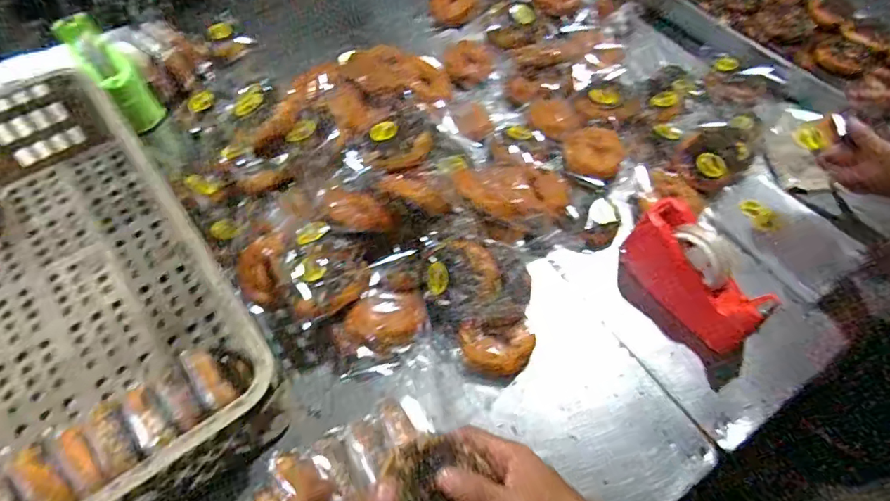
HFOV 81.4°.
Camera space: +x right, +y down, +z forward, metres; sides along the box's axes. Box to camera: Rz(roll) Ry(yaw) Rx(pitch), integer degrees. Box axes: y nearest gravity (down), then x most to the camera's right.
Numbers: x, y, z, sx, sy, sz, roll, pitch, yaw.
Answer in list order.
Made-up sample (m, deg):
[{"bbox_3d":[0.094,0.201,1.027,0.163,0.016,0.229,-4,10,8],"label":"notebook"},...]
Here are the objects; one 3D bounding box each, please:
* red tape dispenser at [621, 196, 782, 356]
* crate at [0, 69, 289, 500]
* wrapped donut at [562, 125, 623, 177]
[{"bbox_3d":[0.332,0.036,0.699,0.075,0.109,0.197,-25,61,-17],"label":"red tape dispenser"},{"bbox_3d":[-0.516,0.064,0.635,0.413,0.147,0.620,-36,67,-20],"label":"crate"},{"bbox_3d":[0.230,-0.155,0.809,0.088,0.025,0.101,7,57,2],"label":"wrapped donut"}]

